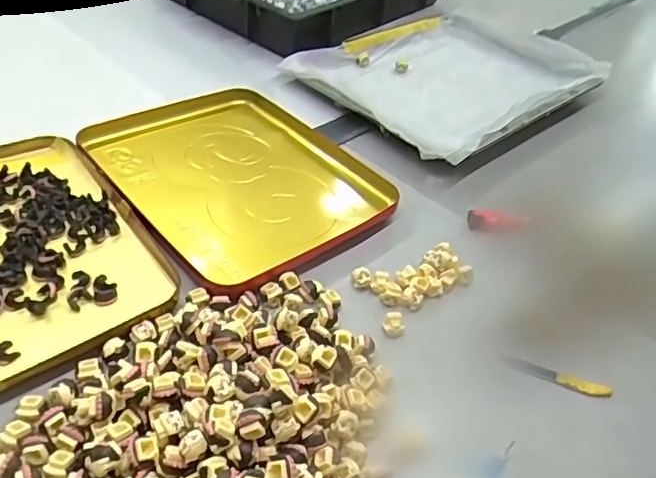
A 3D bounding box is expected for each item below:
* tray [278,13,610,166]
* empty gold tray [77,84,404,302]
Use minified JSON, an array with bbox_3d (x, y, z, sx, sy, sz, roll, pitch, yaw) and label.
[{"bbox_3d":[0.165,-0.211,0.716,0.257,0.040,0.405,37,49,28],"label":"tray"},{"bbox_3d":[-0.087,-0.062,0.522,0.199,0.021,0.261,-29,54,-34],"label":"empty gold tray"}]

